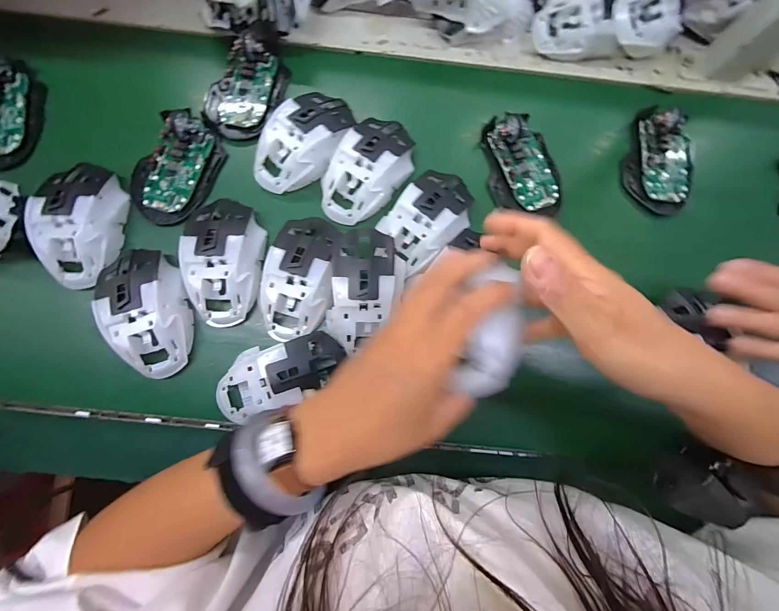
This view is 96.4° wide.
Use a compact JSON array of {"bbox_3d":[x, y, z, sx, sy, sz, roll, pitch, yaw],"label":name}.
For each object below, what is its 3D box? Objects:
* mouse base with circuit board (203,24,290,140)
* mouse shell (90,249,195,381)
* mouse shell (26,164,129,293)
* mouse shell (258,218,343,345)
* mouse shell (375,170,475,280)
[{"bbox_3d":[-0.146,-0.223,0.350,0.065,0.030,0.108,15,81,-1],"label":"mouse base with circuit board"},{"bbox_3d":[-0.209,0.005,0.302,0.061,0.034,0.111,-21,83,-6],"label":"mouse shell"},{"bbox_3d":[-0.279,-0.075,0.309,0.060,0.033,0.110,-6,81,-4],"label":"mouse shell"},{"bbox_3d":[-0.078,-0.025,0.309,0.059,0.026,0.110,8,81,-2],"label":"mouse shell"},{"bbox_3d":[0.037,-0.081,0.323,0.061,0.025,0.101,41,81,3],"label":"mouse shell"}]

